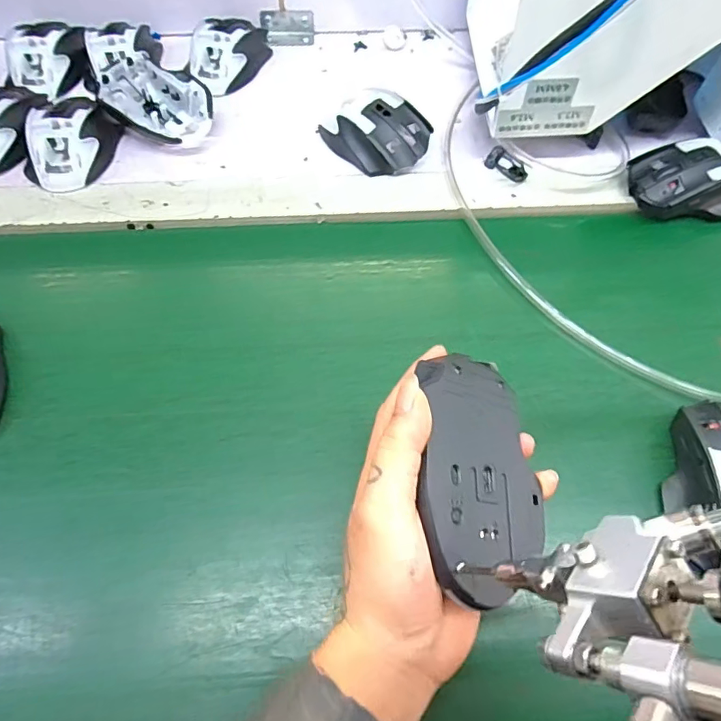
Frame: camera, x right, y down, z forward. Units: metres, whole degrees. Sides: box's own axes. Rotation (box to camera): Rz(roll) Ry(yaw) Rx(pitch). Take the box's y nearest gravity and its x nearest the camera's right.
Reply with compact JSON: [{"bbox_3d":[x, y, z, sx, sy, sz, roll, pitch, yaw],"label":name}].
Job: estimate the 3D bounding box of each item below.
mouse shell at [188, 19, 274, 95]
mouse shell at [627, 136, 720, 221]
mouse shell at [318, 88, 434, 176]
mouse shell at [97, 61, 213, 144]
[{"bbox_3d":[-0.139,-0.334,0.527,0.065,0.033,0.114,20,68,12],"label":"mouse shell"},{"bbox_3d":[0.290,-0.157,0.431,0.104,0.045,0.068,-7,62,-4],"label":"mouse shell"},{"bbox_3d":[0.010,-0.213,0.459,0.108,0.038,0.068,30,66,15],"label":"mouse shell"},{"bbox_3d":[-0.193,-0.243,0.474,0.110,0.036,0.074,33,66,17],"label":"mouse shell"}]

